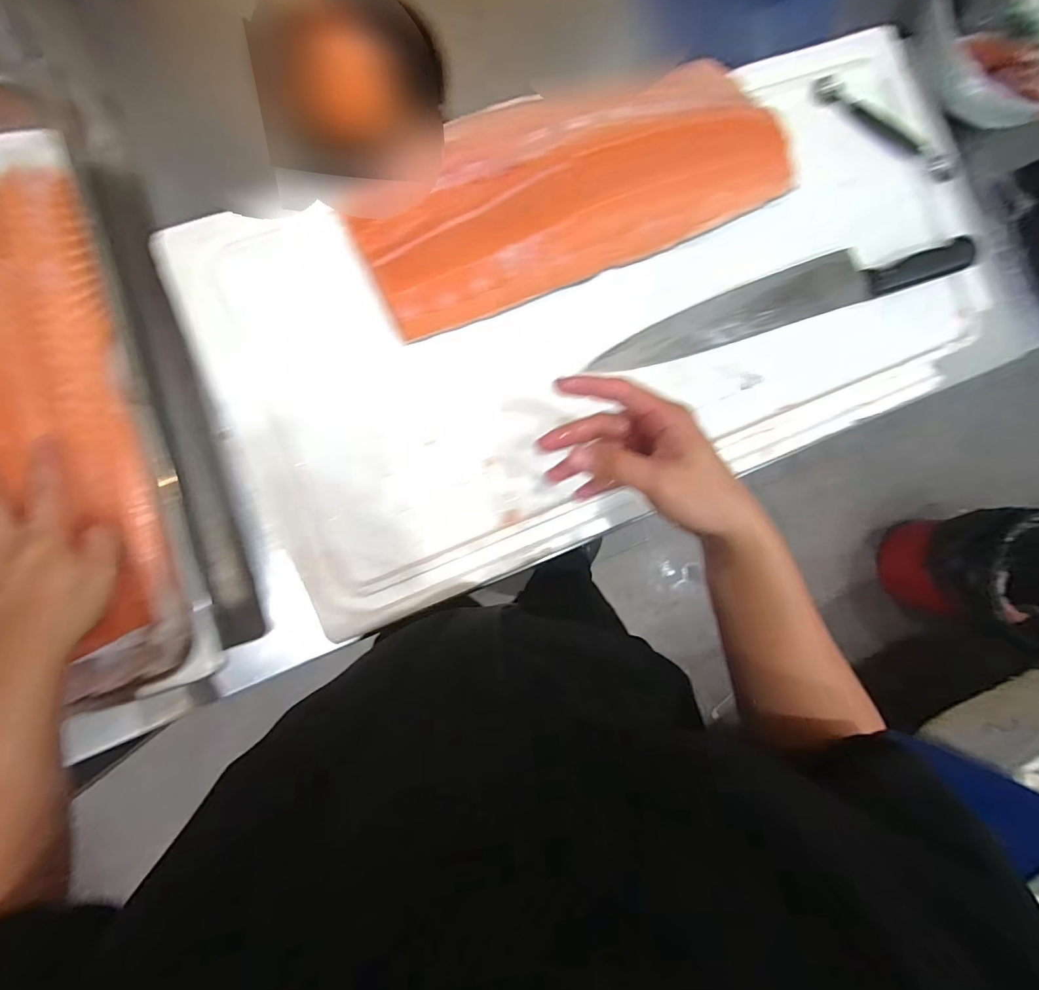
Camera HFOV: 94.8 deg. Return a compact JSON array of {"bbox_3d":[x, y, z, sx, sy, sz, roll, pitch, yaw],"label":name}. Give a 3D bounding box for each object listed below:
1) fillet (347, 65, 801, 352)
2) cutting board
[{"bbox_3d":[0.054,-0.293,0.441,0.415,0.037,0.170,-25,93,-8],"label":"fillet"},{"bbox_3d":[0.115,-0.185,0.470,0.767,0.030,0.368,-23,93,-8],"label":"cutting board"}]

